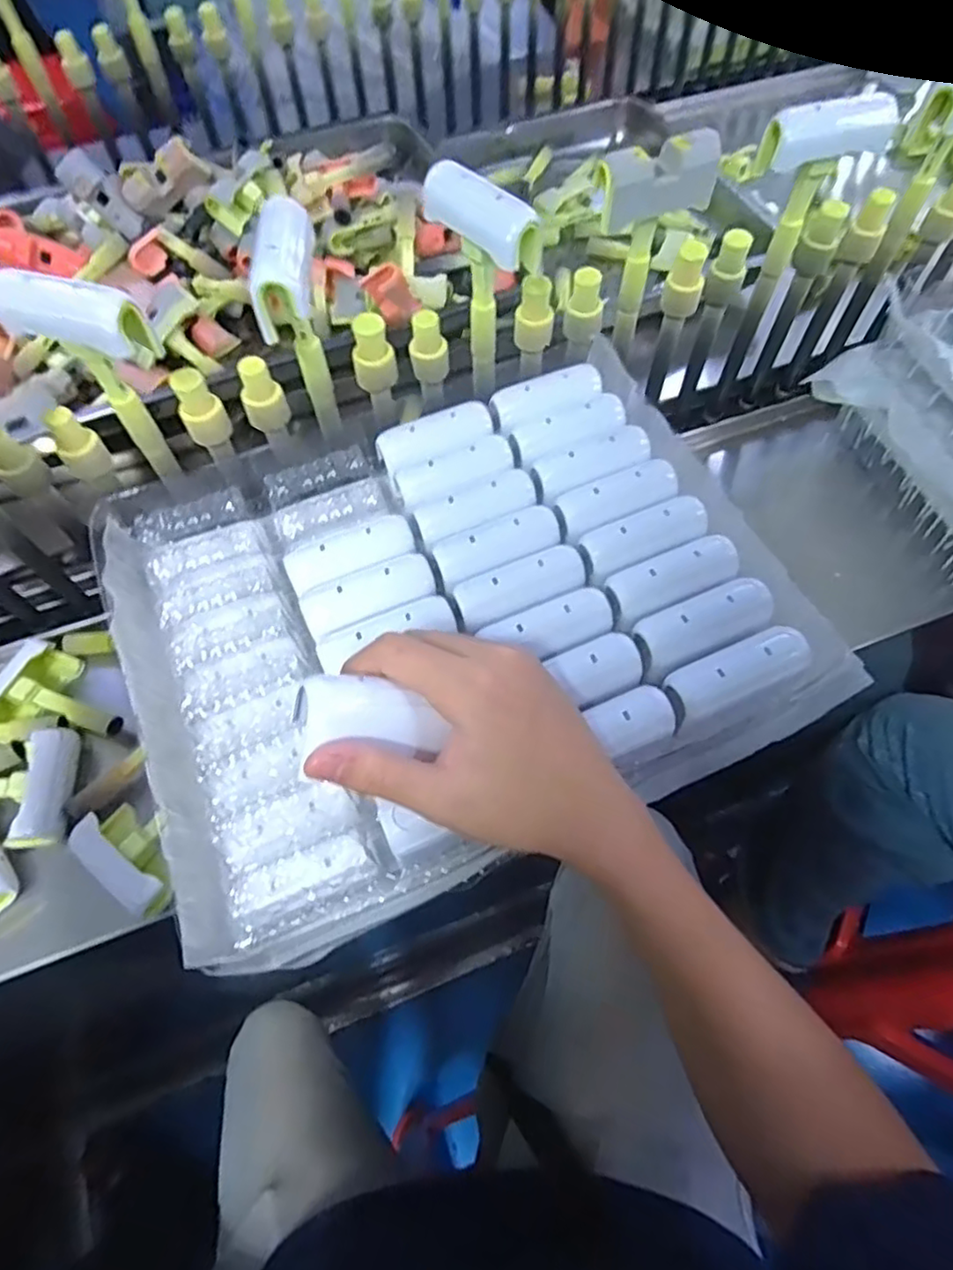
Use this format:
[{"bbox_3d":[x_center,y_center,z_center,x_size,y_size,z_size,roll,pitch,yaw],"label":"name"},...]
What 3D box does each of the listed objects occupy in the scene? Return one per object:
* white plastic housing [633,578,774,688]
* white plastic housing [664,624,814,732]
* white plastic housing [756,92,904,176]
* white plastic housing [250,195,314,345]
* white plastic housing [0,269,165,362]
[{"bbox_3d":[0.124,-0.006,0.359,0.081,0.016,0.031,-27,63,-13],"label":"white plastic housing"},{"bbox_3d":[0.140,0.023,0.353,0.078,0.028,0.031,-22,62,-10],"label":"white plastic housing"},{"bbox_3d":[0.213,-0.303,0.397,0.073,0.033,0.021,-7,60,-2],"label":"white plastic housing"},{"bbox_3d":[-0.102,-0.199,0.358,0.029,0.035,0.076,-2,60,1],"label":"white plastic housing"},{"bbox_3d":[-0.205,-0.162,0.332,0.079,0.029,0.020,12,61,-6],"label":"white plastic housing"}]

